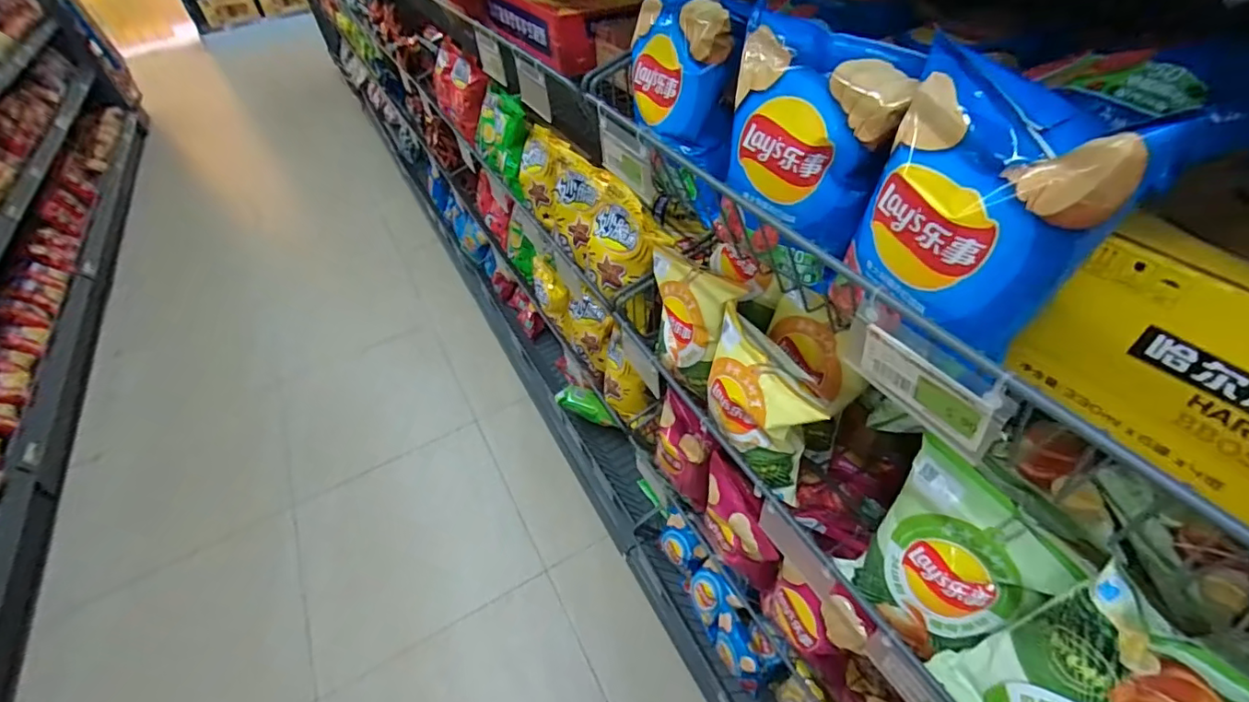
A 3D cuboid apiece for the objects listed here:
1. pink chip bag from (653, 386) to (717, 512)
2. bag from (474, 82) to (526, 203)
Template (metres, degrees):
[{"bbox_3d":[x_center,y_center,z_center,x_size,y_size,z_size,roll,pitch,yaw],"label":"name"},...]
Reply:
[{"bbox_3d":[0.097,0.167,0.885,0.061,0.142,0.140,-26,48,-18],"label":"pink chip bag"},{"bbox_3d":[-0.248,-0.433,1.091,0.072,0.154,0.265,-25,48,-17],"label":"bag"}]

